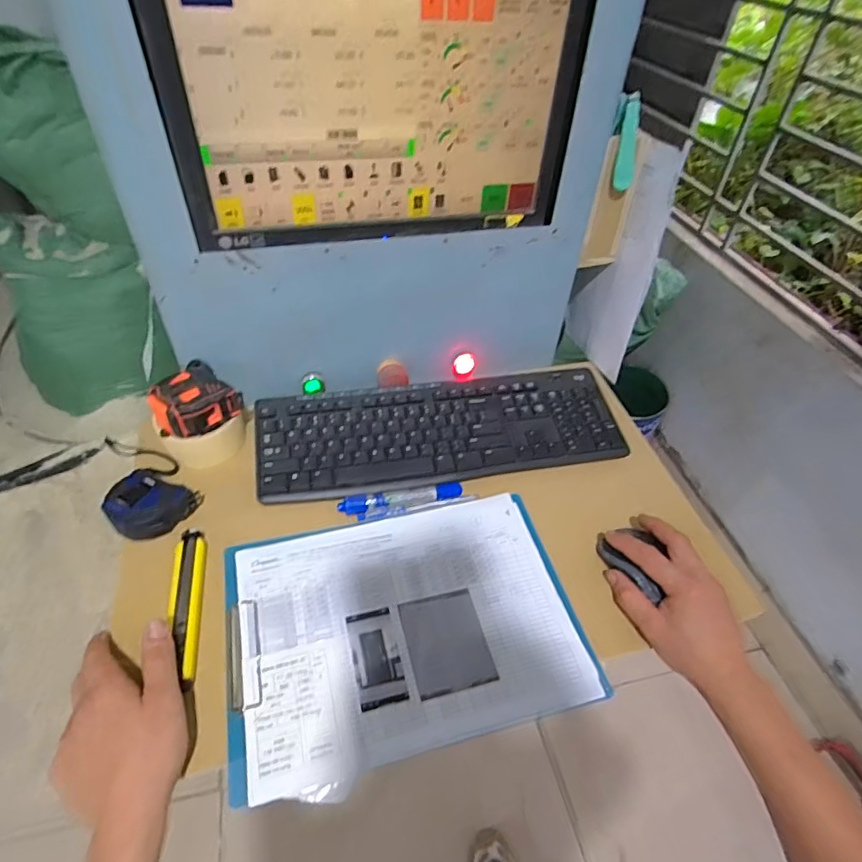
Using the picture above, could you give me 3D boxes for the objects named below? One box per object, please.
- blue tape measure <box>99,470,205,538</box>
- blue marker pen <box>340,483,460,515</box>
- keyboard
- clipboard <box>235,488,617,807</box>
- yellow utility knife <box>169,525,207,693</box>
[{"bbox_3d":[-0.286,0.071,0.535,0.069,0.039,0.070,1,45,-1],"label":"blue tape measure"},{"bbox_3d":[-0.031,0.074,0.578,0.134,0.013,0.020,-8,46,-10],"label":"blue marker pen"},{"bbox_3d":[0.017,-0.004,0.640,0.438,0.036,0.155,-6,46,-8],"label":"keyboard"},{"bbox_3d":[-0.023,0.175,0.495,0.313,0.017,0.222,-11,47,-13],"label":"clipboard"},{"bbox_3d":[-0.222,0.155,0.486,0.029,0.012,0.152,-10,50,-12],"label":"yellow utility knife"}]

